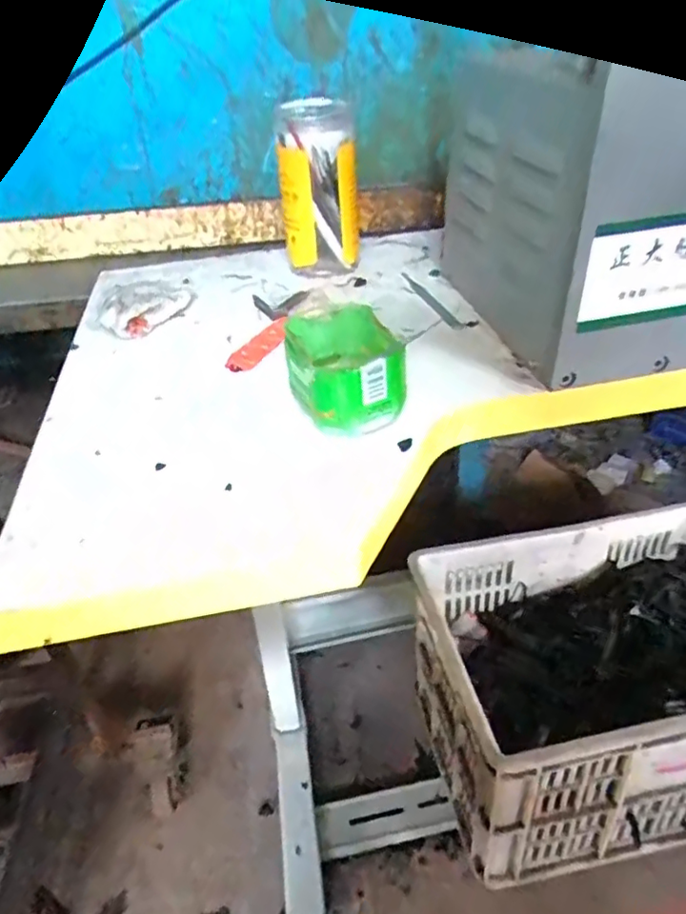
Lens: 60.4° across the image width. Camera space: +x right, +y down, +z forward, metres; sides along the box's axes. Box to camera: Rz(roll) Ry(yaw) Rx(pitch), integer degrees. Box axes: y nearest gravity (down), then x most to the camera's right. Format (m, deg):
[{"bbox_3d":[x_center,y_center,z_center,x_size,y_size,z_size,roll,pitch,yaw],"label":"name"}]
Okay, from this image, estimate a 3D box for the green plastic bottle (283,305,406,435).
[{"bbox_3d":[0.001,-0.067,0.452,0.083,0.062,0.097,-10,37,-8],"label":"green plastic bottle"}]

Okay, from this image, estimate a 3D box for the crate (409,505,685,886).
[{"bbox_3d":[0.384,0.310,0.860,0.499,0.300,0.343,-8,37,-5],"label":"crate"}]

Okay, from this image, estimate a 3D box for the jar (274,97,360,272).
[{"bbox_3d":[-0.025,-0.285,0.645,0.082,0.169,0.071,-4,36,0],"label":"jar"}]

